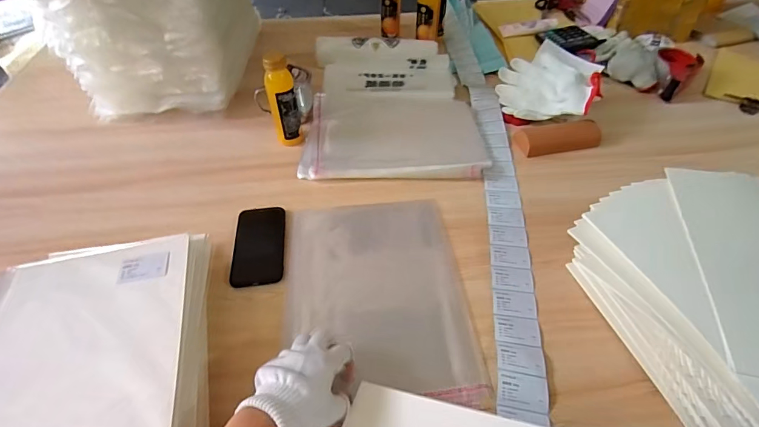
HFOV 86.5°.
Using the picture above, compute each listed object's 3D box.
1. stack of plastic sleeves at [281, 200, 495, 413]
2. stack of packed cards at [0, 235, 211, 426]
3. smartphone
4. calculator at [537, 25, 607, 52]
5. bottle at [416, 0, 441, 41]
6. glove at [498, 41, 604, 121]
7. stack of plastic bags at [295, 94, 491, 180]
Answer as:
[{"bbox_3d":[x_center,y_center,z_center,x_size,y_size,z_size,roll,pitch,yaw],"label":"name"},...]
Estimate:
[{"bbox_3d":[-0.005,0.109,0.575,0.248,0.014,0.319,-4,51,-5],"label":"stack of plastic sleeves"},{"bbox_3d":[-0.335,0.173,0.453,0.254,0.083,0.338,-9,48,-8],"label":"stack of packed cards"},{"bbox_3d":[-0.191,0.049,0.645,0.077,0.005,0.147,-2,52,-8],"label":"smartphone"},{"bbox_3d":[0.477,-0.442,1.008,0.097,0.015,0.141,-23,47,-18],"label":"calculator"},{"bbox_3d":[0.122,-0.505,1.014,0.057,0.148,0.058,7,50,5],"label":"bottle"},{"bbox_3d":[0.346,-0.268,0.833,0.190,0.030,0.154,12,85,30],"label":"glove"},{"bbox_3d":[0.030,-0.164,0.815,0.346,0.026,0.253,1,51,1],"label":"stack of plastic bags"}]

